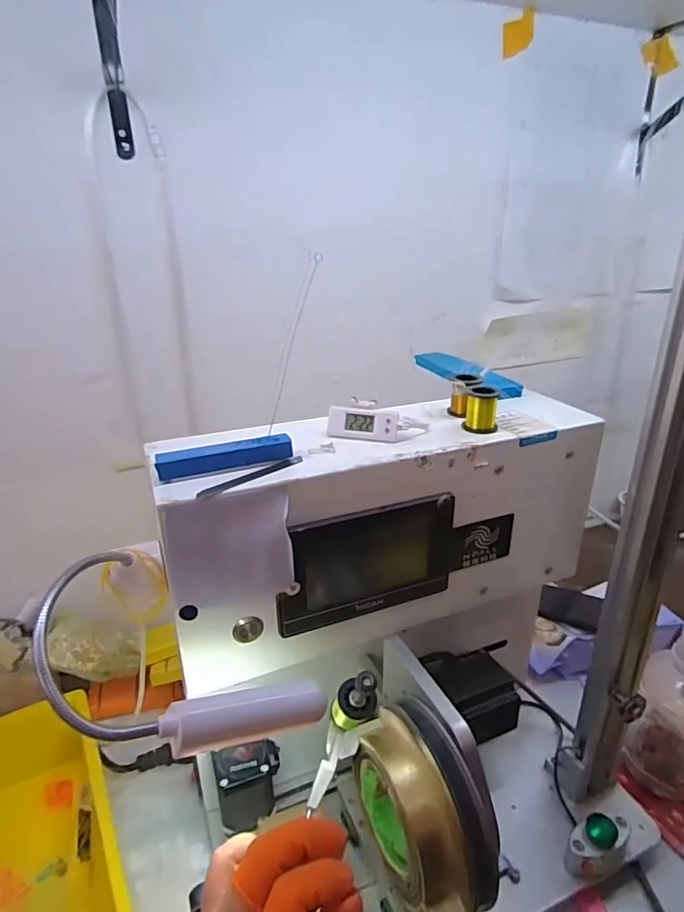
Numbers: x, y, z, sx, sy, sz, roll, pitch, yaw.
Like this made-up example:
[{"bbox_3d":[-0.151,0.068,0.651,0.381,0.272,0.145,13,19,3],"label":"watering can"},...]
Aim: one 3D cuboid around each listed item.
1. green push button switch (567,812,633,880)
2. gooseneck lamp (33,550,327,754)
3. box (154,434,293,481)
[{"bbox_3d":[0.203,0.308,0.423,0.053,0.028,0.028,-11,27,-22],"label":"green push button switch"},{"bbox_3d":[-0.091,0.104,0.268,0.152,0.040,0.105,38,21,16],"label":"gooseneck lamp"},{"bbox_3d":[-0.074,0.000,0.343,0.085,0.015,0.014,-9,26,-18],"label":"box"}]

